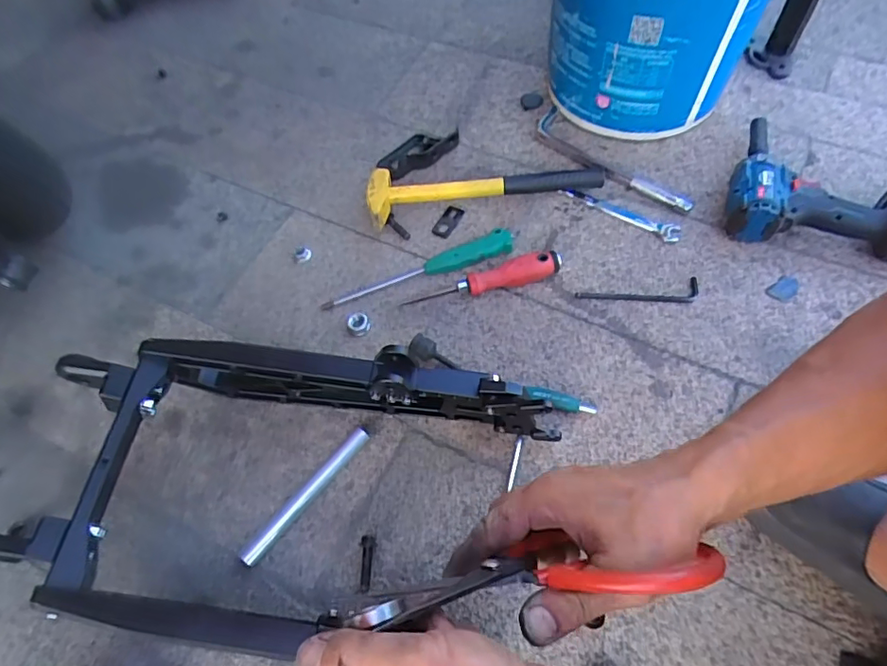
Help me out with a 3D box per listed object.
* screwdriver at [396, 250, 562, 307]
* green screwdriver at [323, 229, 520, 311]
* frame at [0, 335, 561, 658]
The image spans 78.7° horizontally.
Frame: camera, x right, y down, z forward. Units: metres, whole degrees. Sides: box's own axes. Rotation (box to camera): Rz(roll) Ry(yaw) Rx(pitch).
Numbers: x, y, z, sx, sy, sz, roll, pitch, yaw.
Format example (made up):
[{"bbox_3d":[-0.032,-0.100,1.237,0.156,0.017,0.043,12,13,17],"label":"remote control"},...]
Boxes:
[{"bbox_3d":[0.050,-0.066,0.650,0.192,0.039,0.030,-16,61,-4],"label":"screwdriver"},{"bbox_3d":[-0.027,-0.081,0.667,0.252,0.023,0.031,-18,62,-6],"label":"green screwdriver"},{"bbox_3d":[-0.138,0.145,0.501,0.452,0.112,0.252,5,62,7],"label":"frame"}]

